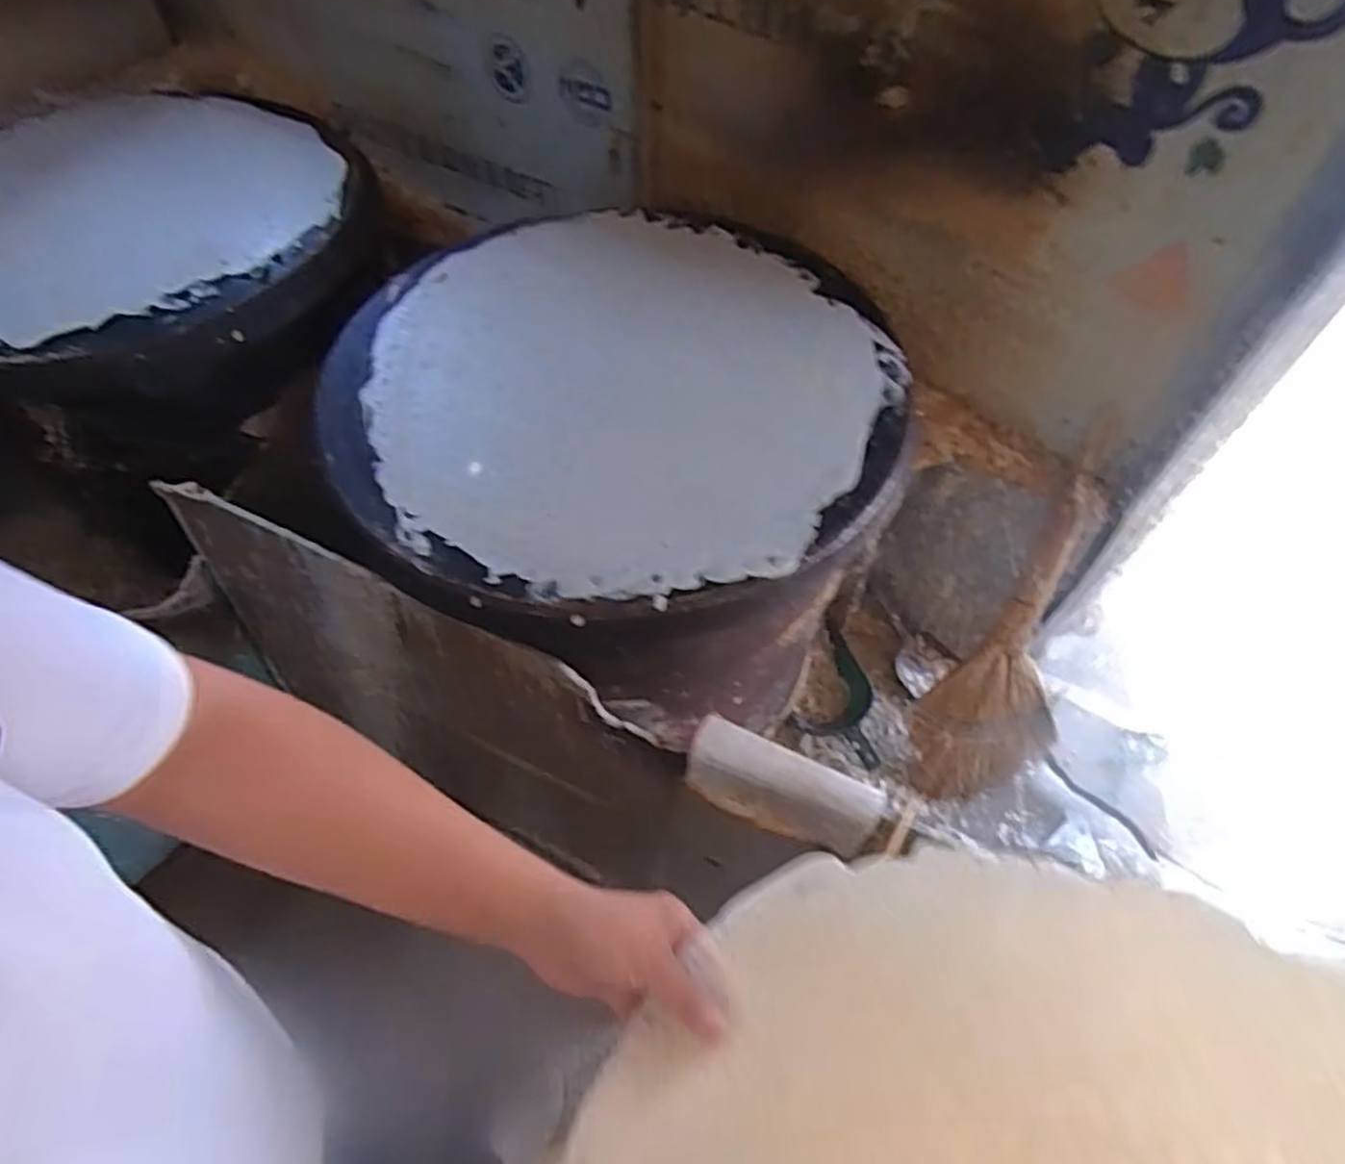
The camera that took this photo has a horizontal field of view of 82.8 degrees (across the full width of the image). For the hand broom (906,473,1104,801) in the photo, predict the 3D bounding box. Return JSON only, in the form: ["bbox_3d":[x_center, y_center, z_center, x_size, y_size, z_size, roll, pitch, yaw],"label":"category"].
[{"bbox_3d":[0.543,0.122,1.212,0.227,0.621,0.066,11,31,7],"label":"hand broom"}]

